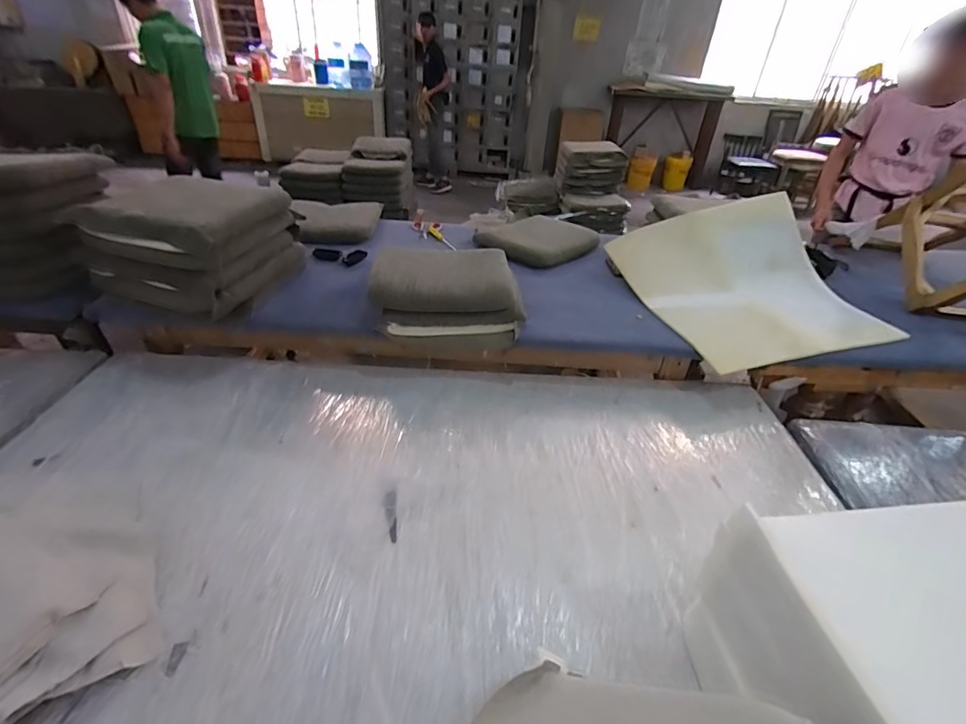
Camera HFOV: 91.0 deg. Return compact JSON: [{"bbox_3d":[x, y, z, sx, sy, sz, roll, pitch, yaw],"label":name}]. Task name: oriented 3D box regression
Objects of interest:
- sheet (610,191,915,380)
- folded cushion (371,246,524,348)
[{"bbox_3d":[0.907,-0.284,1.694,0.695,0.095,0.727,-11,51,-3],"label":"sheet"},{"bbox_3d":[-0.115,-0.218,1.513,0.458,0.225,0.323,-1,35,-6],"label":"folded cushion"}]

